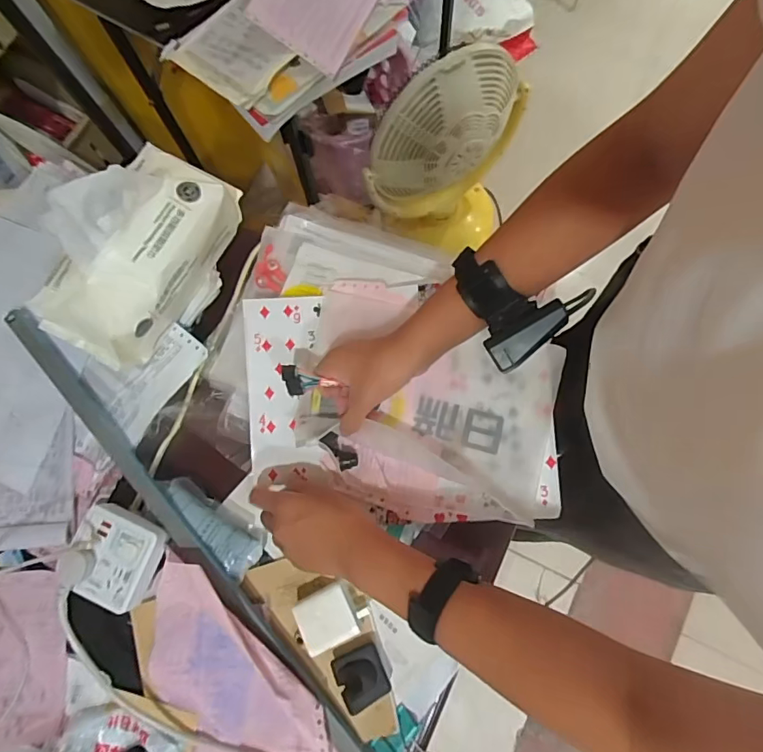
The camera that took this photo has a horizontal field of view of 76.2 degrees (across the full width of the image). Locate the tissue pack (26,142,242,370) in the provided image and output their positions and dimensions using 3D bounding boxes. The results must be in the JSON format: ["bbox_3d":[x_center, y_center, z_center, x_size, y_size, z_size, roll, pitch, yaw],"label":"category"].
[{"bbox_3d":[-0.257,-0.131,0.511,0.095,0.185,0.226,29,78,9],"label":"tissue pack"}]

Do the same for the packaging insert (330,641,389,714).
[{"bbox_3d":[-0.021,0.297,0.479,0.050,0.022,0.049,-28,76,-5],"label":"packaging insert"}]

